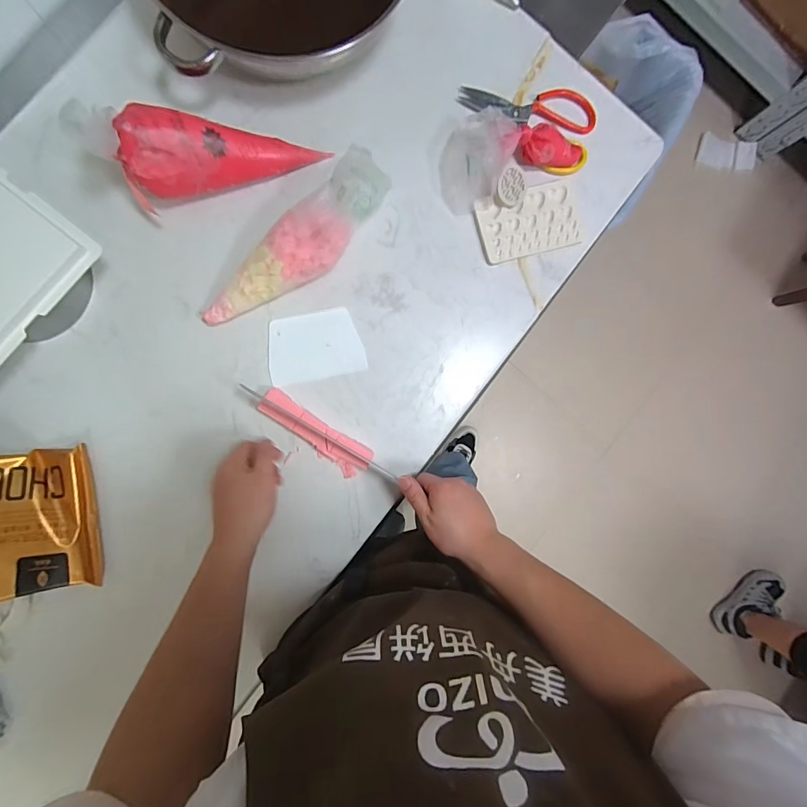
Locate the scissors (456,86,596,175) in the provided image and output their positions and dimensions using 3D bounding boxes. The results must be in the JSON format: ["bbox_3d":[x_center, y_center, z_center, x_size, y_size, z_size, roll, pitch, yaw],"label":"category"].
[{"bbox_3d":[0.180,-0.414,0.600,0.205,0.023,0.105,13,89,-6],"label":"scissors"}]

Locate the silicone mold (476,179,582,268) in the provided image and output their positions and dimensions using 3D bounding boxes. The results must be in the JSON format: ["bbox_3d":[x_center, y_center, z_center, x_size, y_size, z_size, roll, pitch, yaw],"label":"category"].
[{"bbox_3d":[0.186,-0.267,0.601,0.159,0.007,0.094,-17,92,-6],"label":"silicone mold"}]

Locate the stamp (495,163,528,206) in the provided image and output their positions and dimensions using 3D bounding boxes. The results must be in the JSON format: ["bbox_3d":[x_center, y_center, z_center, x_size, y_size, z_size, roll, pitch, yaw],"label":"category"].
[{"bbox_3d":[0.153,-0.311,0.584,0.054,0.020,0.054,-6,109,-19],"label":"stamp"}]

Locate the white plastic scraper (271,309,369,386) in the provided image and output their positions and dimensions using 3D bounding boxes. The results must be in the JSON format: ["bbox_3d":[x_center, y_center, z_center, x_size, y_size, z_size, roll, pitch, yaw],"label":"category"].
[{"bbox_3d":[-0.126,-0.081,0.583,0.132,0.005,0.093,-13,95,-6],"label":"white plastic scraper"}]

